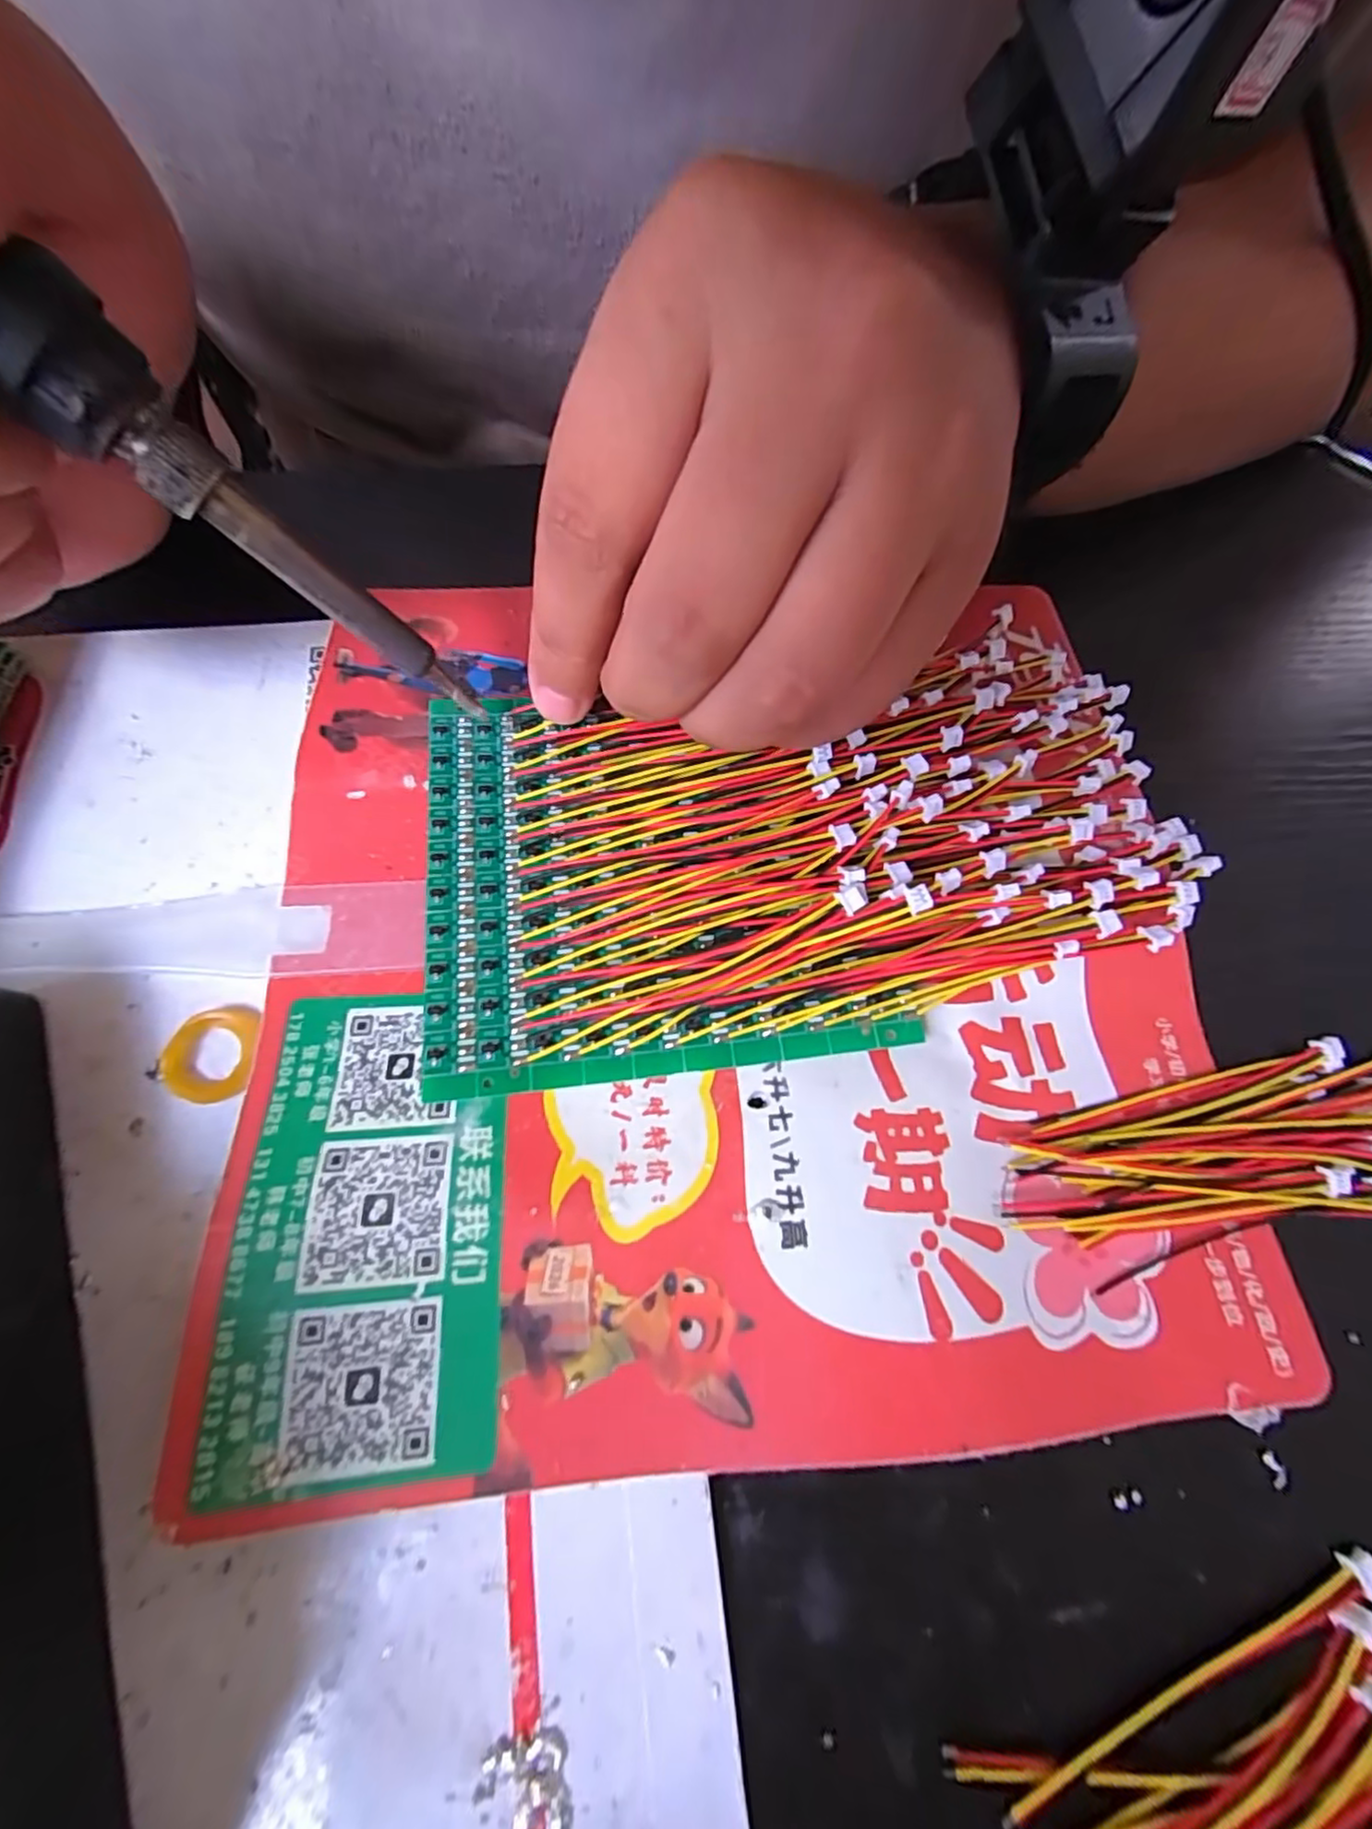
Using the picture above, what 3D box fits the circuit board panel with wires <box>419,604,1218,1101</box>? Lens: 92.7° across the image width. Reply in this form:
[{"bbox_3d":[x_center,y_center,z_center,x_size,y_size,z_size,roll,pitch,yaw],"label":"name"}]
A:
[{"bbox_3d":[0.026,-0.019,0.143,0.164,0.015,0.090,-9,69,-5],"label":"circuit board panel with wires"}]

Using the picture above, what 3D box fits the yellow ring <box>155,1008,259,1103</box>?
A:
[{"bbox_3d":[-0.095,0.027,0.130,0.017,0.004,0.019,3,68,-1],"label":"yellow ring"}]

